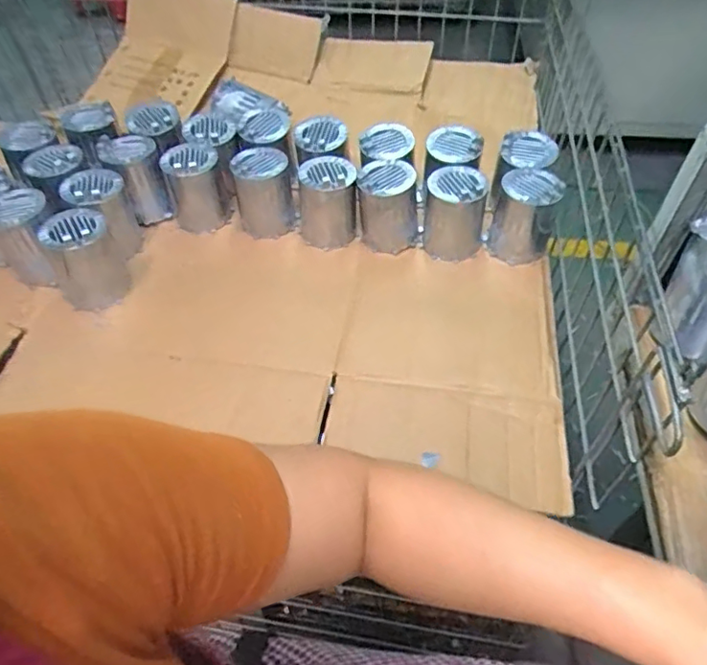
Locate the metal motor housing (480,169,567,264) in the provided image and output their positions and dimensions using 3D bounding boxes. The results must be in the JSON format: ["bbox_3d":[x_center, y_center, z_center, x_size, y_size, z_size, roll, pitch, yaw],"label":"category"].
[{"bbox_3d":[0.257,-0.181,0.862,0.093,0.114,0.088,11,51,10],"label":"metal motor housing"}]

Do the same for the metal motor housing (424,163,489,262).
[{"bbox_3d":[0.156,-0.185,0.869,0.091,0.117,0.090,9,51,9],"label":"metal motor housing"}]

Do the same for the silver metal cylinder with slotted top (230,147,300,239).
[{"bbox_3d":[-0.144,-0.226,0.923,0.092,0.136,0.077,-9,50,-6],"label":"silver metal cylinder with slotted top"}]

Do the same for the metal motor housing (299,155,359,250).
[{"bbox_3d":[-0.042,-0.205,0.907,0.091,0.128,0.083,-5,50,-2],"label":"metal motor housing"}]

